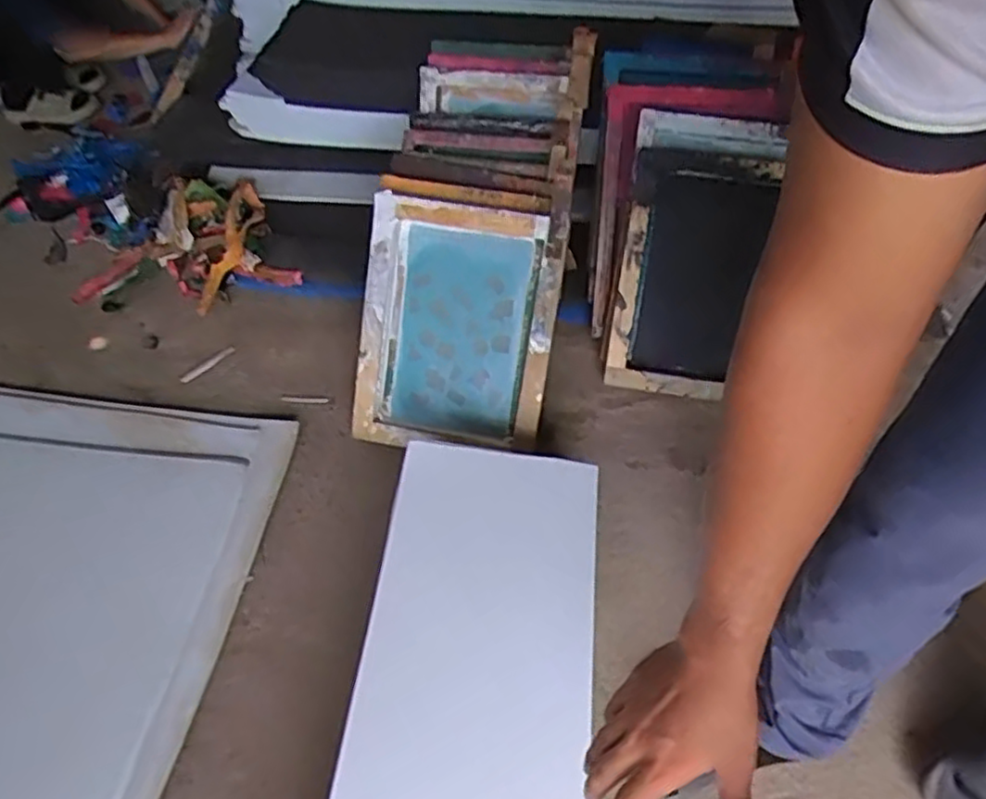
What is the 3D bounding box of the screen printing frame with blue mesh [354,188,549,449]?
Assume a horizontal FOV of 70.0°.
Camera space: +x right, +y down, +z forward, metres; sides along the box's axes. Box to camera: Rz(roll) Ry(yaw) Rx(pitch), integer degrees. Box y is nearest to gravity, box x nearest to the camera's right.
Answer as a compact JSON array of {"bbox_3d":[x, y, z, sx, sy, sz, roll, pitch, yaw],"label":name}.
[{"bbox_3d":[-0.064,-0.120,1.187,0.312,0.414,0.065,6,16,0],"label":"screen printing frame with blue mesh"}]

